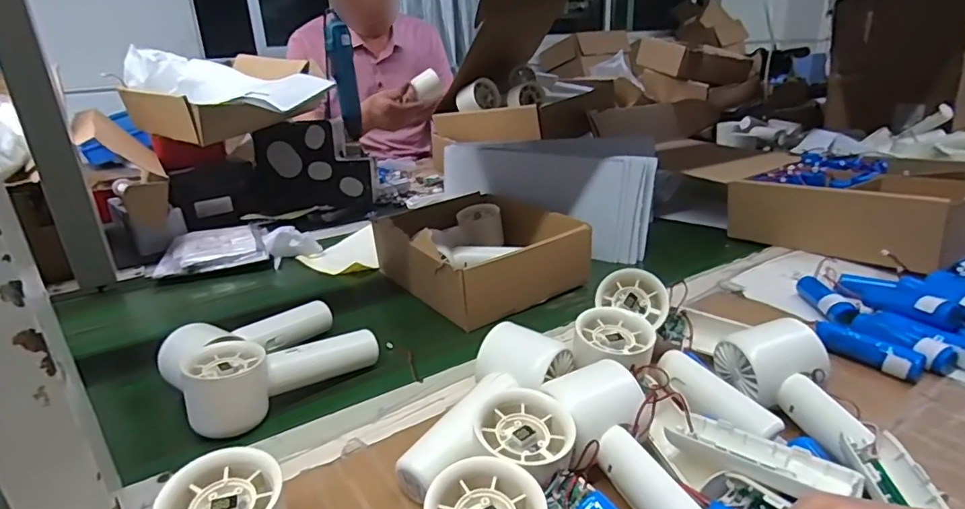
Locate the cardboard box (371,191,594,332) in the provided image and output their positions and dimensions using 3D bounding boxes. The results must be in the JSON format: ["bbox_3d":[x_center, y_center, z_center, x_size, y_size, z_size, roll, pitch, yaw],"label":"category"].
[{"bbox_3d":[-0.002,-0.013,0.640,0.198,0.064,0.218,-17,26,-32],"label":"cardboard box"}]

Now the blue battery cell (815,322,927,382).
[{"bbox_3d":[0.310,0.074,0.428,0.018,0.022,0.073,-20,27,-37],"label":"blue battery cell"}]

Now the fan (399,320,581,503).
[{"bbox_3d":[0.003,0.105,0.356,0.061,0.051,0.148,14,27,33],"label":"fan"}]

